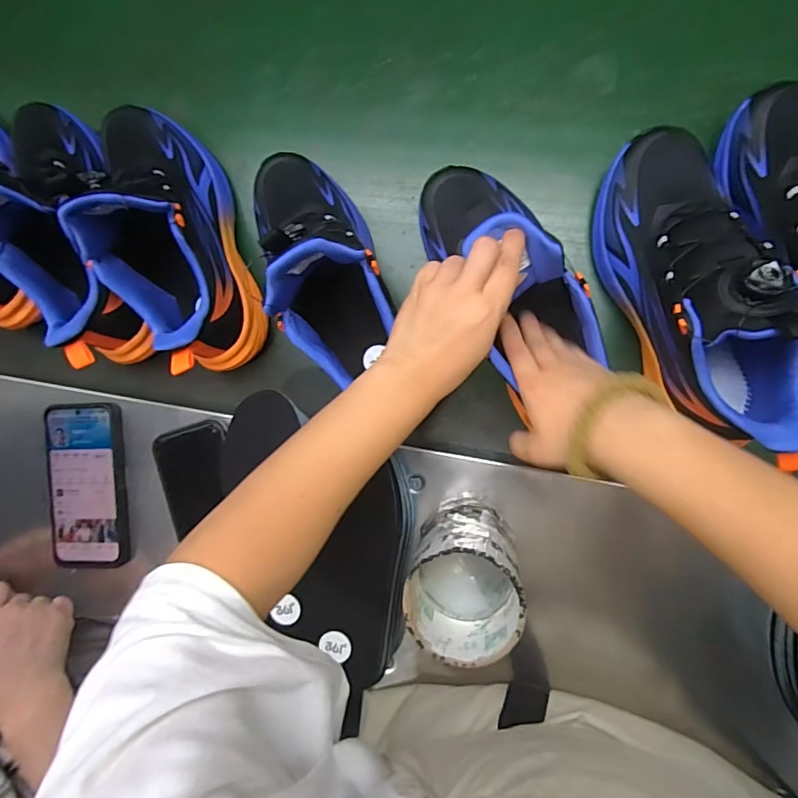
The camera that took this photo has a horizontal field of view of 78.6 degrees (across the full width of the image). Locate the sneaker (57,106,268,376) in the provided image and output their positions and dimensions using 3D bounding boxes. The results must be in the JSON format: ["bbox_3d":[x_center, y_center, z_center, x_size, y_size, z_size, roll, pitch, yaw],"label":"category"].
[{"bbox_3d":[-0.206,-0.144,0.422,0.095,0.131,0.247,-17,92,9],"label":"sneaker"}]

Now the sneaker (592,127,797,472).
[{"bbox_3d":[0.226,-0.079,0.368,0.084,0.129,0.256,-20,94,9],"label":"sneaker"}]

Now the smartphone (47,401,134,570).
[{"bbox_3d":[-0.315,0.089,0.490,0.082,0.007,0.167,-3,96,7],"label":"smartphone"}]

